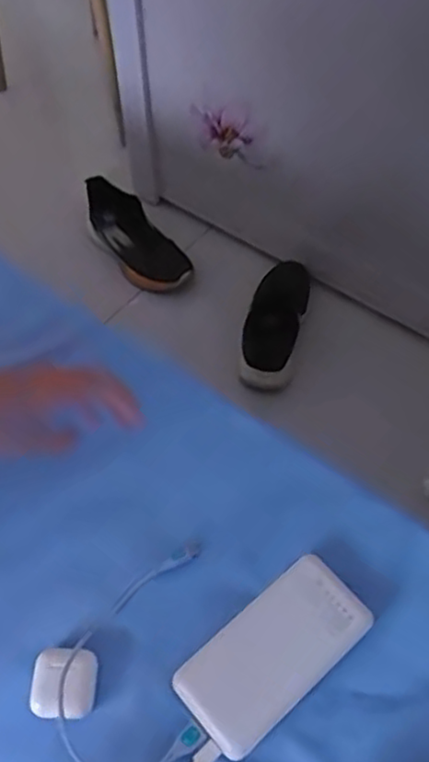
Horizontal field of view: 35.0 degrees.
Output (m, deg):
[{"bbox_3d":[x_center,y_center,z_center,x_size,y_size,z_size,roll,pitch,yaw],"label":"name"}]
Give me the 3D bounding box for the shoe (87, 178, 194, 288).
[{"bbox_3d":[-0.159,-0.275,1.298,0.097,0.090,0.269,-39,83,-25],"label":"shoe"}]

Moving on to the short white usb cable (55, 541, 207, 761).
[{"bbox_3d":[-0.059,0.194,0.483,0.098,0.011,0.157,-2,53,-1],"label":"short white usb cable"}]

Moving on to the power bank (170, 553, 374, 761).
[{"bbox_3d":[0.041,0.189,0.478,0.135,0.024,0.071,-35,60,-23],"label":"power bank"}]

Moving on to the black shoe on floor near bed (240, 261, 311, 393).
[{"bbox_3d":[0.108,-0.105,1.212,0.100,0.106,0.285,11,56,9],"label":"black shoe on floor near bed"}]

